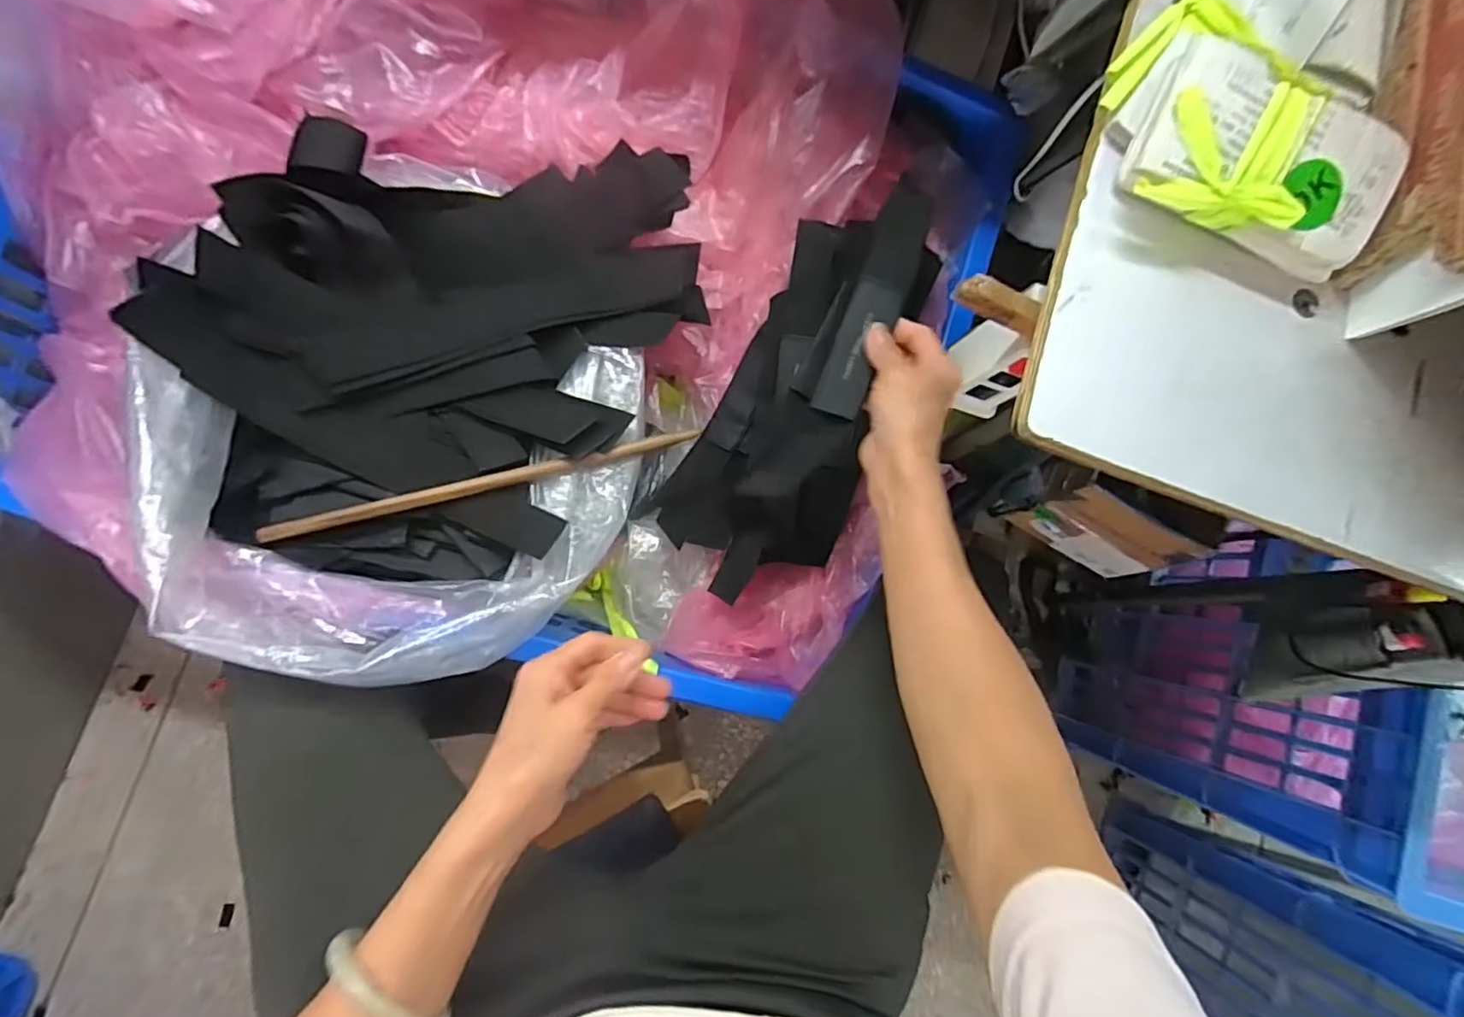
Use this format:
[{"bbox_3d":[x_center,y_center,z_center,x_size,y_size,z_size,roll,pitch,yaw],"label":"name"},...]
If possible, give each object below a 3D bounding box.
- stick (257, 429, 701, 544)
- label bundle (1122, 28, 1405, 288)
[{"bbox_3d":[-0.198,-0.023,0.521,0.346,0.010,0.015,-14,87,-9],"label":"stick"},{"bbox_3d":[0.248,-0.162,0.290,0.116,0.032,0.071,18,82,-6],"label":"label bundle"}]

